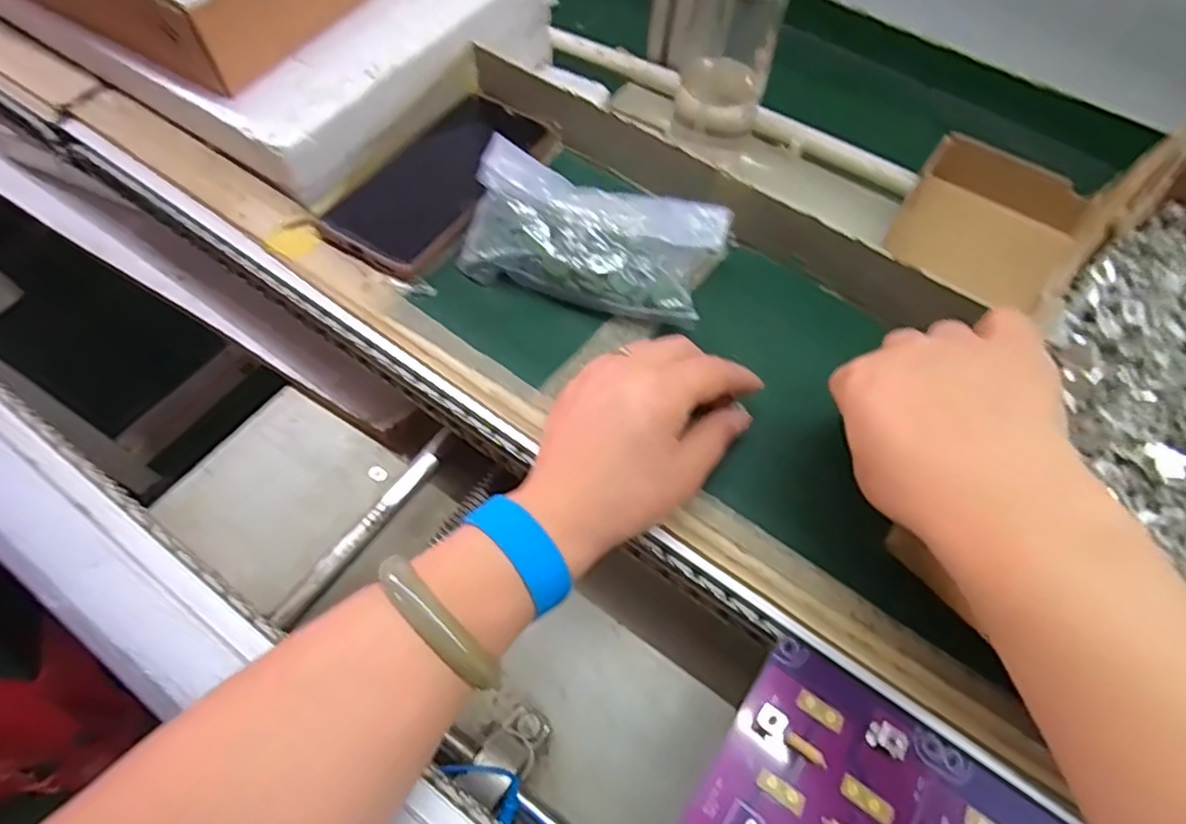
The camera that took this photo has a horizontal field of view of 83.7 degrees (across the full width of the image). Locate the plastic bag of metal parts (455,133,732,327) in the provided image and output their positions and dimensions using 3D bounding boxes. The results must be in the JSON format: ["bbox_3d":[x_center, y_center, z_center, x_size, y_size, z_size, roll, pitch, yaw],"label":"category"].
[{"bbox_3d":[0.002,-0.106,0.394,0.149,0.044,0.081,16,61,7],"label":"plastic bag of metal parts"}]

